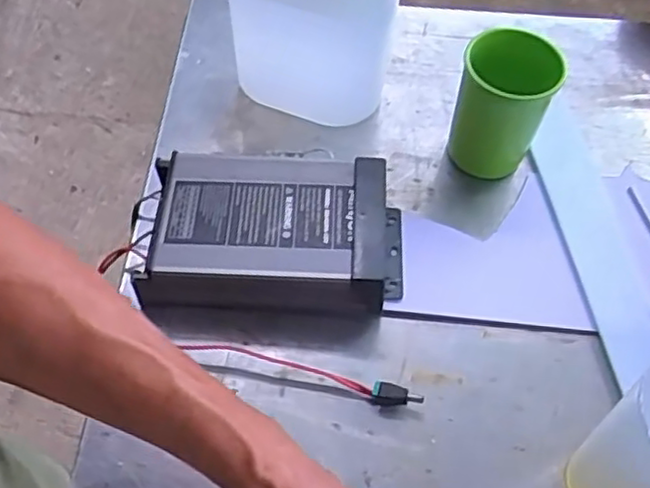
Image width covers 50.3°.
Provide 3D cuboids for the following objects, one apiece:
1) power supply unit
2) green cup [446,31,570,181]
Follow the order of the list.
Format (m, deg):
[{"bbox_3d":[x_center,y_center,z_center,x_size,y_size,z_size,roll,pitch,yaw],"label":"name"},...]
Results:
[{"bbox_3d":[-0.034,-0.005,0.514,0.187,0.053,0.116,2,57,-2],"label":"power supply unit"},{"bbox_3d":[0.140,-0.110,0.559,0.069,0.105,0.065,2,57,-2],"label":"green cup"}]

